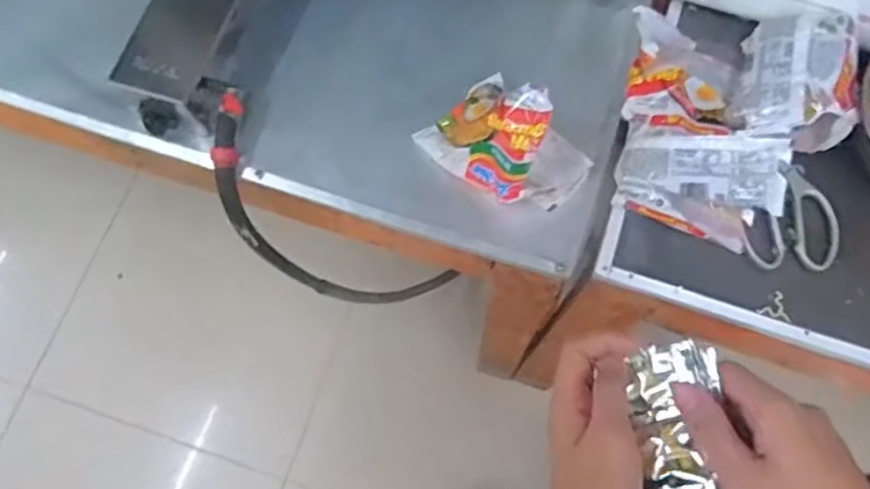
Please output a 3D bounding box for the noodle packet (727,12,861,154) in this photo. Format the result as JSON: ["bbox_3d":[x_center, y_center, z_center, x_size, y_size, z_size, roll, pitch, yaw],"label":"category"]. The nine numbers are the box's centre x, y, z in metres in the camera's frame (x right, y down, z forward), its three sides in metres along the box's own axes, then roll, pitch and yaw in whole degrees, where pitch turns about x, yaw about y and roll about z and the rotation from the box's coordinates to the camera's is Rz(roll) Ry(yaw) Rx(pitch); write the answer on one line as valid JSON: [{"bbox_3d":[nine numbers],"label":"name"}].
[{"bbox_3d":[0.360,-0.165,0.682,0.104,0.050,0.144,13,73,5],"label":"noodle packet"}]

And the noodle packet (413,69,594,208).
[{"bbox_3d":[0.072,-0.109,0.665,0.162,0.095,0.106,40,77,12],"label":"noodle packet"}]

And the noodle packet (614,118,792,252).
[{"bbox_3d":[0.255,-0.072,0.664,0.145,0.073,0.110,20,73,7],"label":"noodle packet"}]

